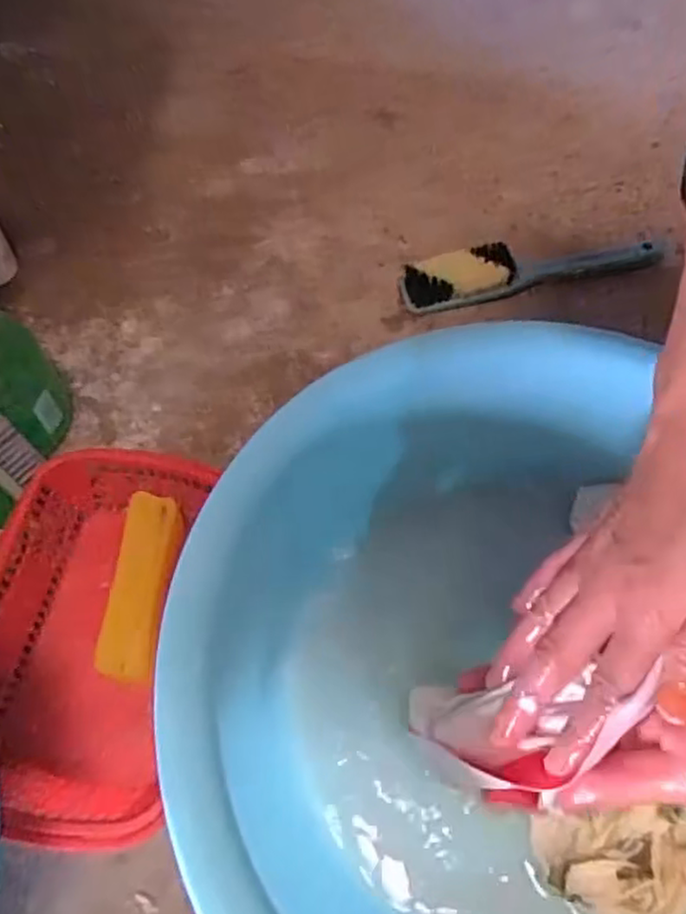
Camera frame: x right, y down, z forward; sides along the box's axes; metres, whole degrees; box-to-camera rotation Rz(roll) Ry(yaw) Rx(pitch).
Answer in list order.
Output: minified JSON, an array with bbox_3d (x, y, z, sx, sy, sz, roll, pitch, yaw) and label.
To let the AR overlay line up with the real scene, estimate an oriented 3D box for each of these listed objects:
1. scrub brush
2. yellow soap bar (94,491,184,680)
[{"bbox_3d":[0.160,-0.159,0.558,0.226,0.030,0.037,-10,65,-7],"label":"scrub brush"},{"bbox_3d":[-0.115,0.072,0.384,0.030,0.021,0.102,7,65,1],"label":"yellow soap bar"}]

